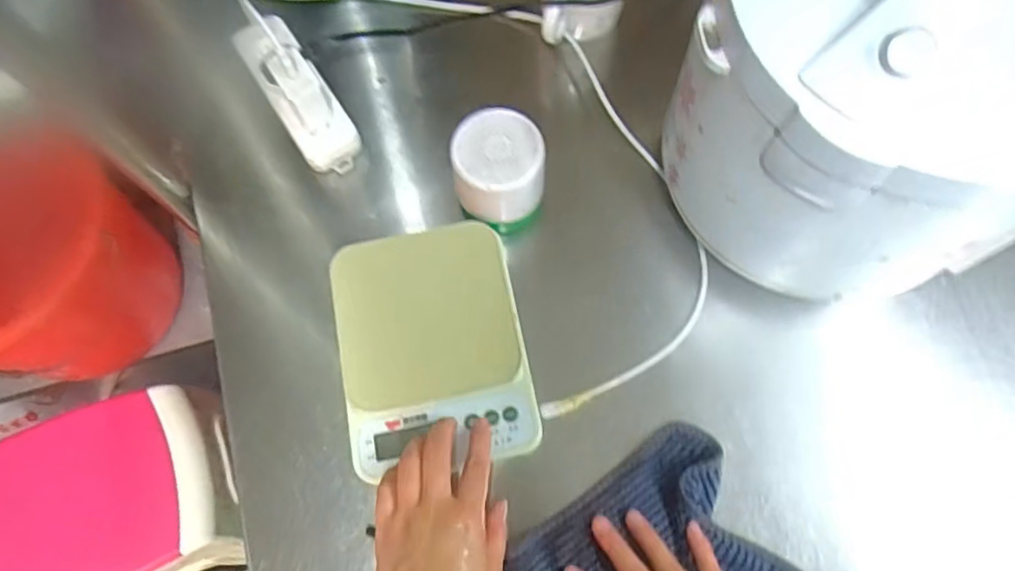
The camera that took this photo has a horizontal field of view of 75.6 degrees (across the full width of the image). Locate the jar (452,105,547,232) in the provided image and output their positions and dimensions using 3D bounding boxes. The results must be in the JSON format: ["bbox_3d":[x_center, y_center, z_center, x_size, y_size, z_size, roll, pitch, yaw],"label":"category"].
[{"bbox_3d":[-0.007,-0.089,0.559,0.074,0.100,0.081,-1,70,2],"label":"jar"}]

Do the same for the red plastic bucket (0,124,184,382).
[{"bbox_3d":[-0.587,-0.021,0.798,0.261,0.245,0.274,-1,70,2],"label":"red plastic bucket"}]

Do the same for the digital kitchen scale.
[{"bbox_3d":[-0.059,0.047,0.516,0.142,0.032,0.178,-9,70,-1],"label":"digital kitchen scale"}]

